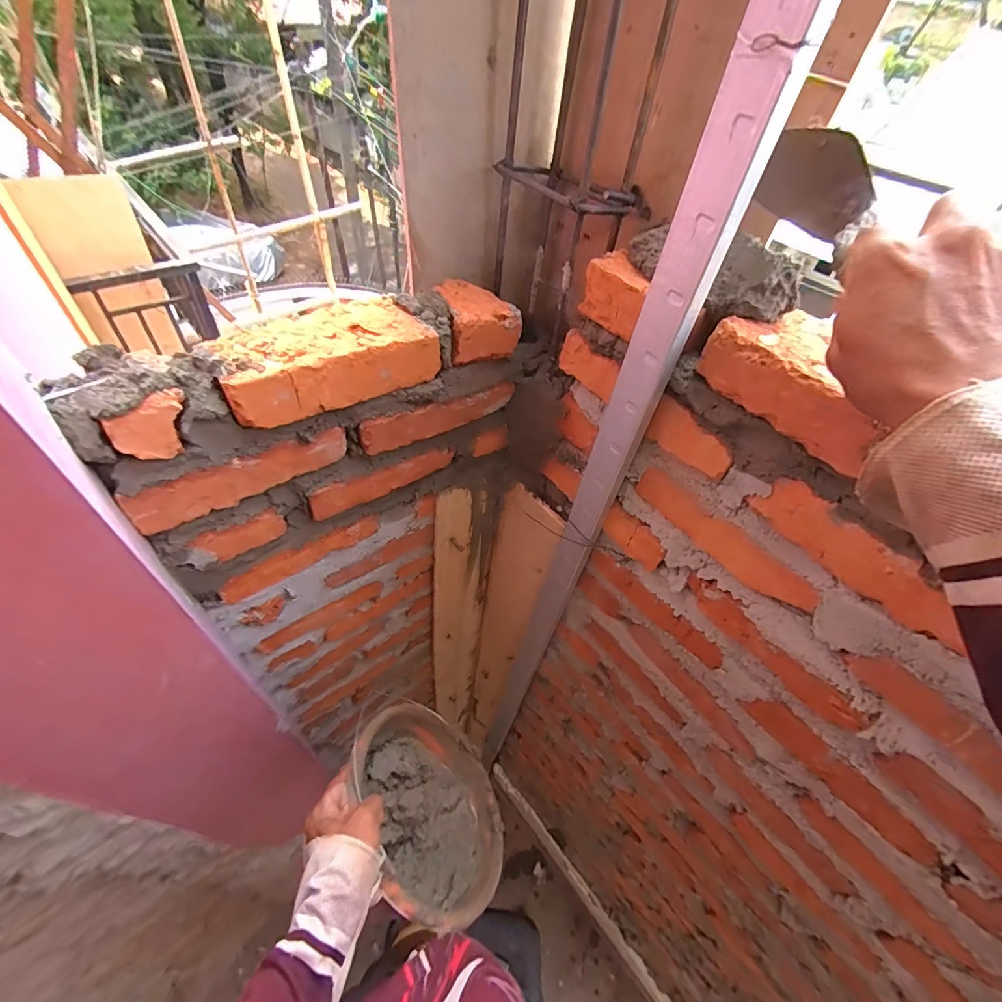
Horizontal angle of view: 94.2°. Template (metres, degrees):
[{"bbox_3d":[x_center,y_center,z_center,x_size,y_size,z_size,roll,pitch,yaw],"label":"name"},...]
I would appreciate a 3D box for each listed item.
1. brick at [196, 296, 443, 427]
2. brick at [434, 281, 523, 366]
[{"bbox_3d":[-0.162,-0.136,0.436,0.187,0.053,0.089,-27,58,-26],"label":"brick"},{"bbox_3d":[-0.032,-0.198,0.505,0.077,0.048,0.092,-18,54,-20],"label":"brick"}]

